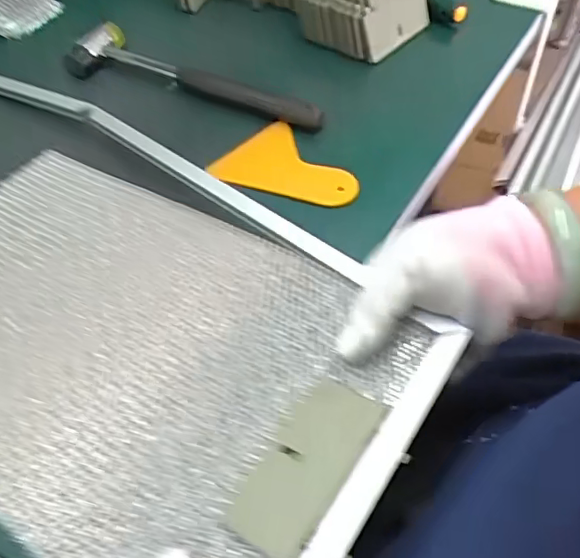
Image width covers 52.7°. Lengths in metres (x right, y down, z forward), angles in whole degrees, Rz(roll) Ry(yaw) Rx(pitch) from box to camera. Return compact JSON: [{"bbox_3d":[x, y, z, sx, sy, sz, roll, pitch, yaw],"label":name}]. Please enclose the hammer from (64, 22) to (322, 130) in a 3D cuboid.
[{"bbox_3d":[-0.085,-0.167,0.495,0.236,0.019,0.058,23,56,19],"label":"hammer"}]

